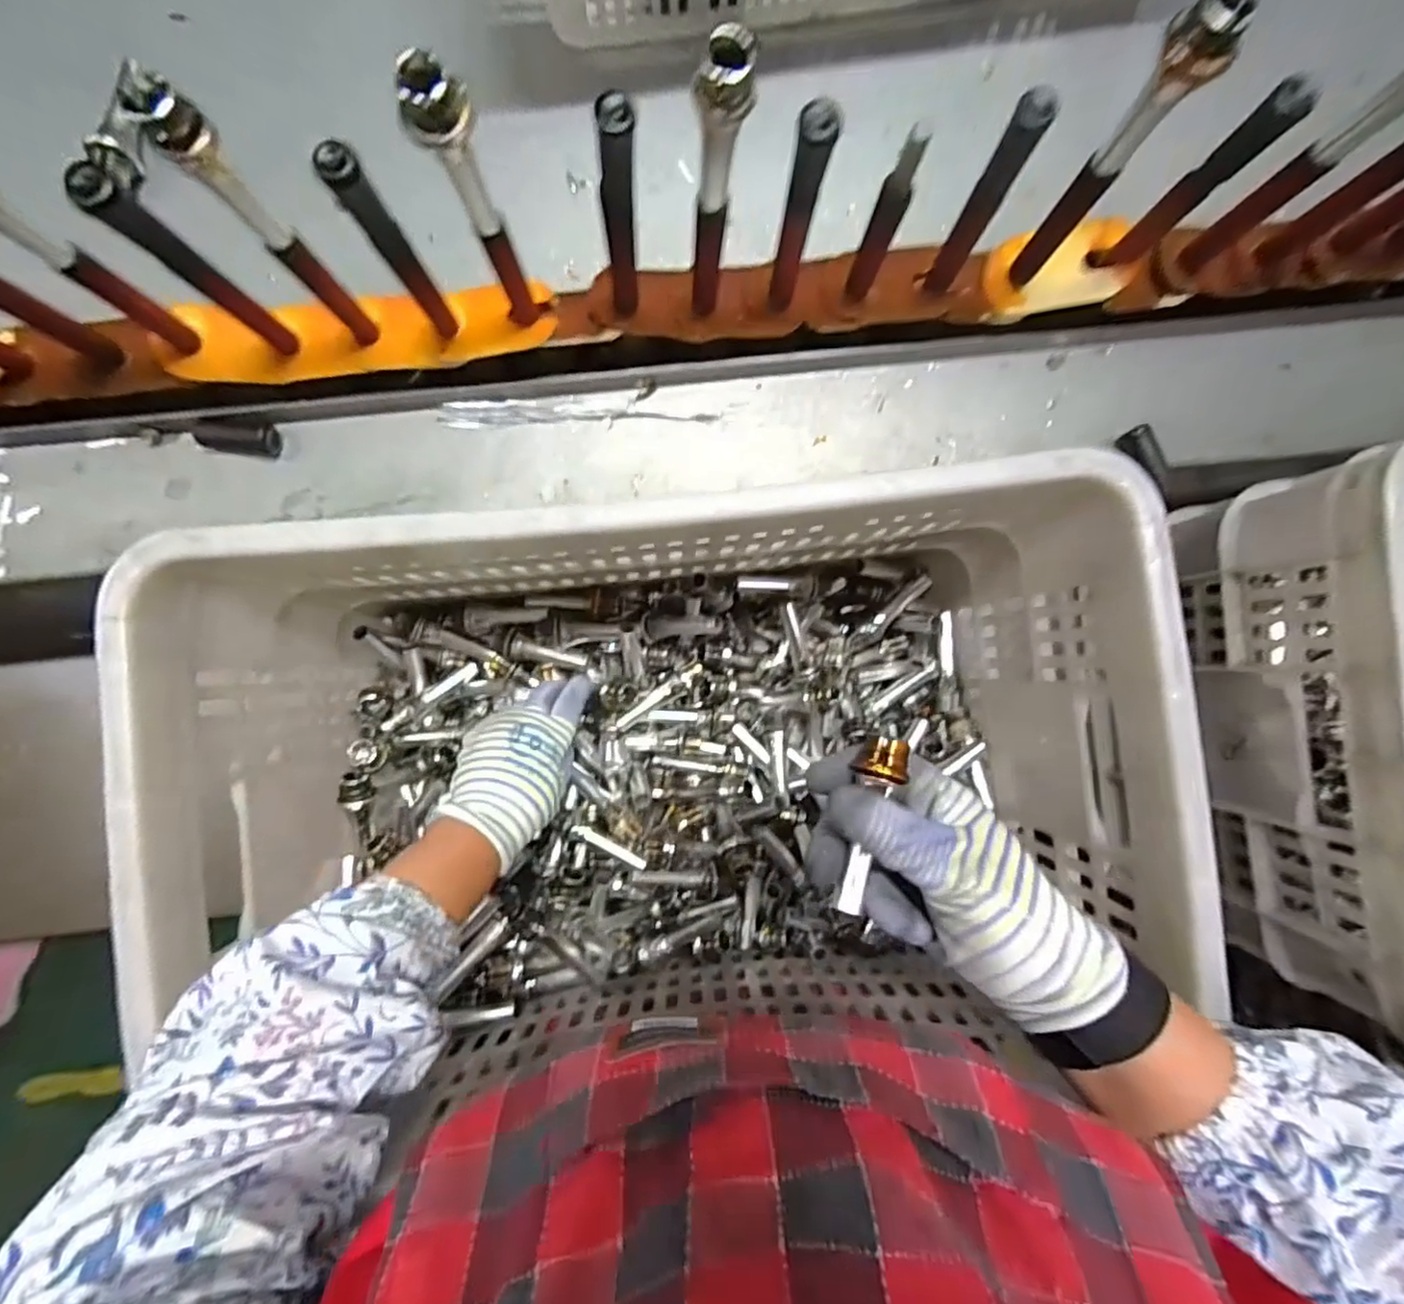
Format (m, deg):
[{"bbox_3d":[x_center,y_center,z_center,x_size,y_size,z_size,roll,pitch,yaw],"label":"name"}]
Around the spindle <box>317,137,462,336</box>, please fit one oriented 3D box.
[{"bbox_3d":[-0.151,-0.198,0.332,0.017,0.138,0.014,-37,90,-2],"label":"spindle"}]

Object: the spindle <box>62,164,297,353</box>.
[{"bbox_3d":[-0.251,-0.189,0.334,0.020,0.141,0.017,37,88,-1],"label":"spindle"}]

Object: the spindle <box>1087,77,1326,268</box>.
[{"bbox_3d":[0.260,-0.248,0.355,0.016,0.141,0.022,-42,91,-2],"label":"spindle"}]

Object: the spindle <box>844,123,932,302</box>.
[{"bbox_3d":[0.097,-0.229,0.360,0.014,0.129,0.012,23,89,-1],"label":"spindle"}]

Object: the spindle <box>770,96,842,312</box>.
[{"bbox_3d":[0.049,-0.223,0.345,0.016,0.138,0.014,8,89,-2],"label":"spindle"}]

